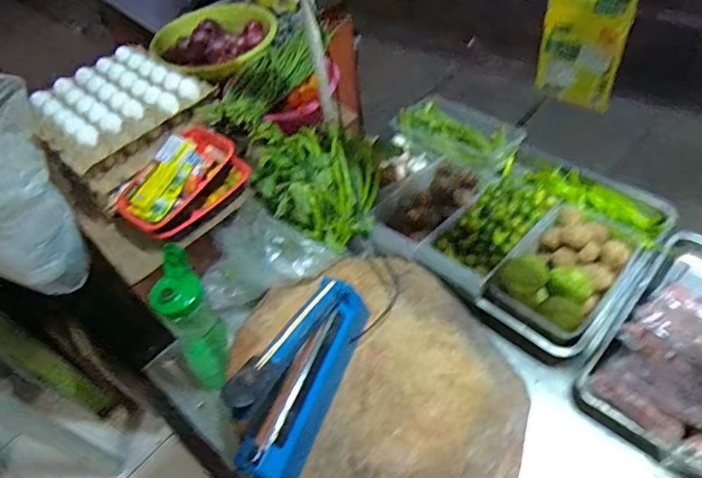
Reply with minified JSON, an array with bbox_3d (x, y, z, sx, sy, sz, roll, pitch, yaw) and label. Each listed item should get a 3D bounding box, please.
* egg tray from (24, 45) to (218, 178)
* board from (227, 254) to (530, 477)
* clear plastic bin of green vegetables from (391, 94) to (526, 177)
[{"bbox_3d":[-0.474,-0.275,0.975,0.270,0.078,0.284,32,63,30],"label":"egg tray"},{"bbox_3d":[0.034,0.213,0.744,0.374,0.054,0.402,-5,51,6],"label":"board"},{"bbox_3d":[0.231,-0.232,1.102,0.255,0.058,0.143,32,63,30],"label":"clear plastic bin of green vegetables"}]

